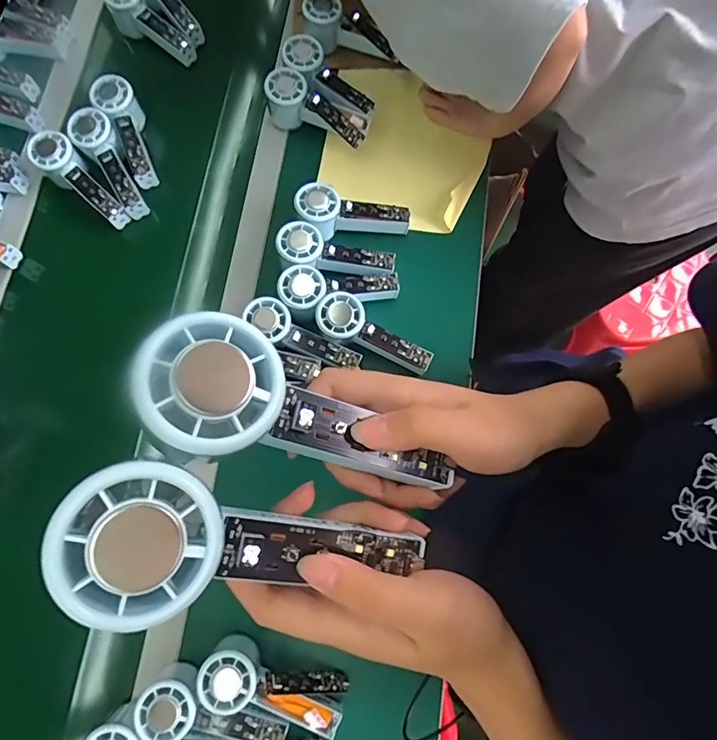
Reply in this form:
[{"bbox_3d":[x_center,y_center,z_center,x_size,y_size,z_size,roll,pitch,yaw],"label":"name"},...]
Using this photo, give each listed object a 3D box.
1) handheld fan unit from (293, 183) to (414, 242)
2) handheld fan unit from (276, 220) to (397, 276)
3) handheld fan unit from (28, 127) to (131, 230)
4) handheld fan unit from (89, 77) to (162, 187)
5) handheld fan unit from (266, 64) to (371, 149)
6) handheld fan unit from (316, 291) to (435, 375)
[{"bbox_3d":[-0.010,-0.205,0.628,0.161,0.037,0.067,7,74,-14],"label":"handheld fan unit"},{"bbox_3d":[-0.029,-0.148,0.612,0.149,0.027,0.055,12,74,-11],"label":"handheld fan unit"},{"bbox_3d":[-0.382,-0.261,0.661,0.157,0.049,0.055,42,79,-4],"label":"handheld fan unit"},{"bbox_3d":[-0.325,-0.335,0.674,0.052,0.042,0.154,-21,92,-4],"label":"handheld fan unit"},{"bbox_3d":[-0.060,-0.367,0.671,0.148,0.058,0.050,27,77,9],"label":"handheld fan unit"},{"bbox_3d":[0.018,-0.042,0.588,0.150,0.033,0.054,30,77,-8],"label":"handheld fan unit"}]

